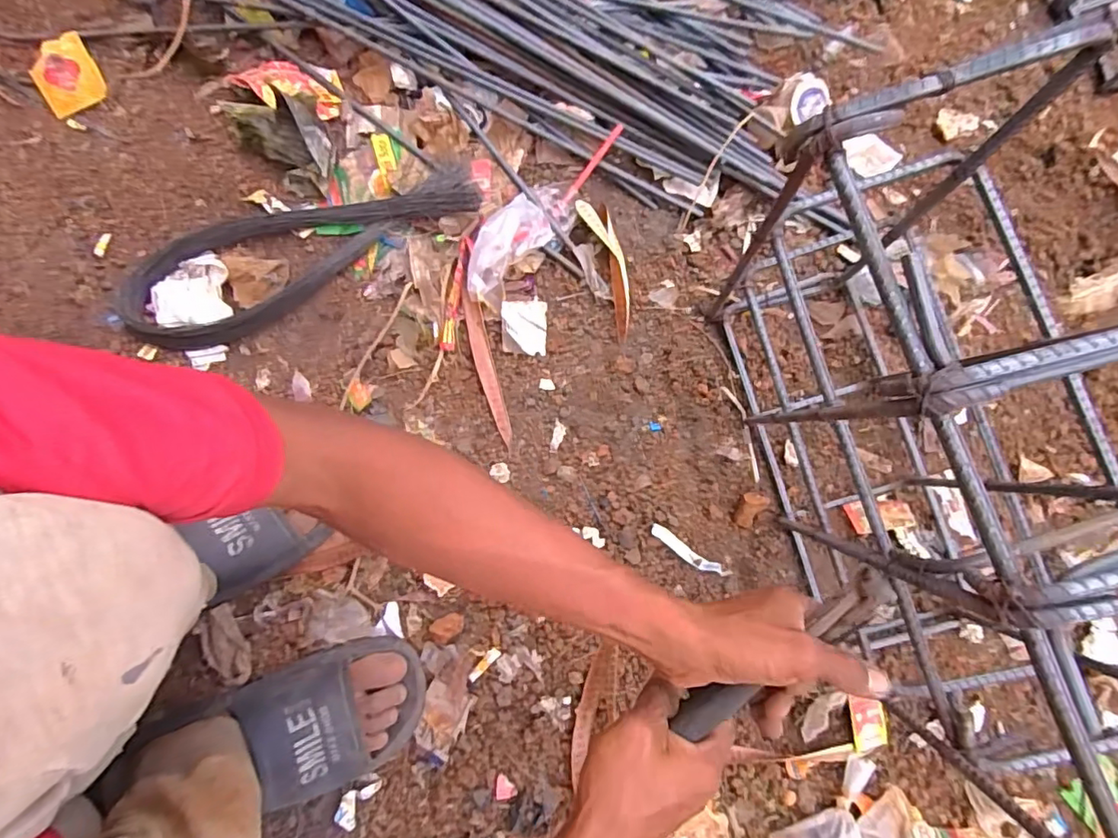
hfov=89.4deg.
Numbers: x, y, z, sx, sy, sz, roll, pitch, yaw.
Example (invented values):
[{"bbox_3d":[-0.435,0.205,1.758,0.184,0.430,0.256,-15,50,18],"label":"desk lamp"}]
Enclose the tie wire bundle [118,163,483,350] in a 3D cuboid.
[{"bbox_3d":[-0.271,-0.189,0.618,0.411,0.034,0.132,-16,79,-4],"label":"tie wire bundle"}]

